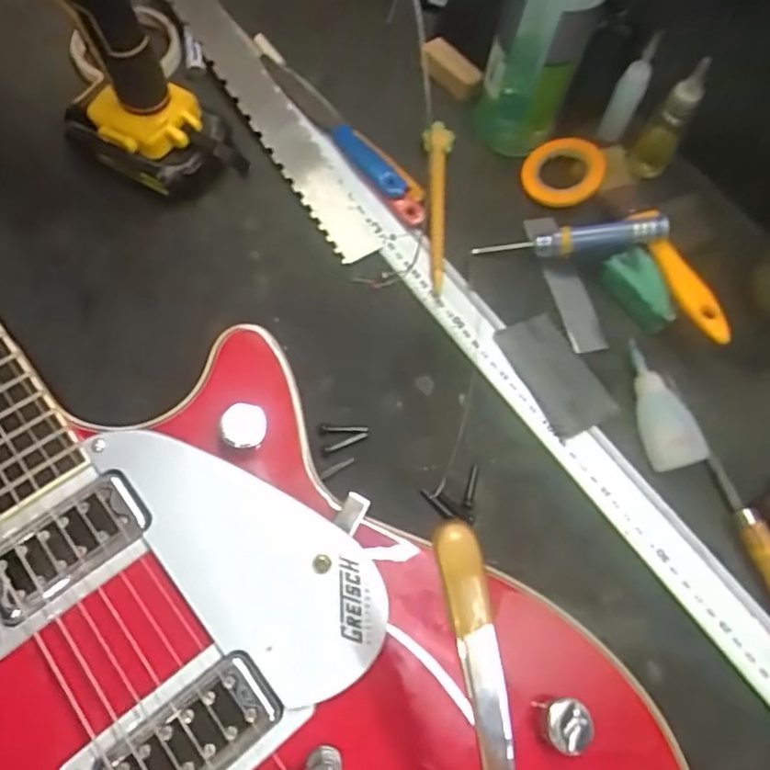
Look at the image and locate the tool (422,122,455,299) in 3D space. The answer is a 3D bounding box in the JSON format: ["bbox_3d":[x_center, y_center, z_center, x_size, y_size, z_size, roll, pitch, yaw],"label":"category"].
[{"bbox_3d":[0.037,-0.139,0.459,0.024,0.013,0.152,7,67,0],"label":"tool"}]

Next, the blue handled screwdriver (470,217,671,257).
[{"bbox_3d":[0.133,-0.105,0.441,0.135,0.016,0.015,-5,66,14],"label":"blue handled screwdriver"}]

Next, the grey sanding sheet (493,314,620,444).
[{"bbox_3d":[0.116,-0.008,0.414,0.048,0.004,0.087,-25,71,-13],"label":"grey sanding sheet"}]

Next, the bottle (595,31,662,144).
[{"bbox_3d":[0.188,-0.227,0.464,0.021,0.079,0.017,35,70,11],"label":"bottle"}]

